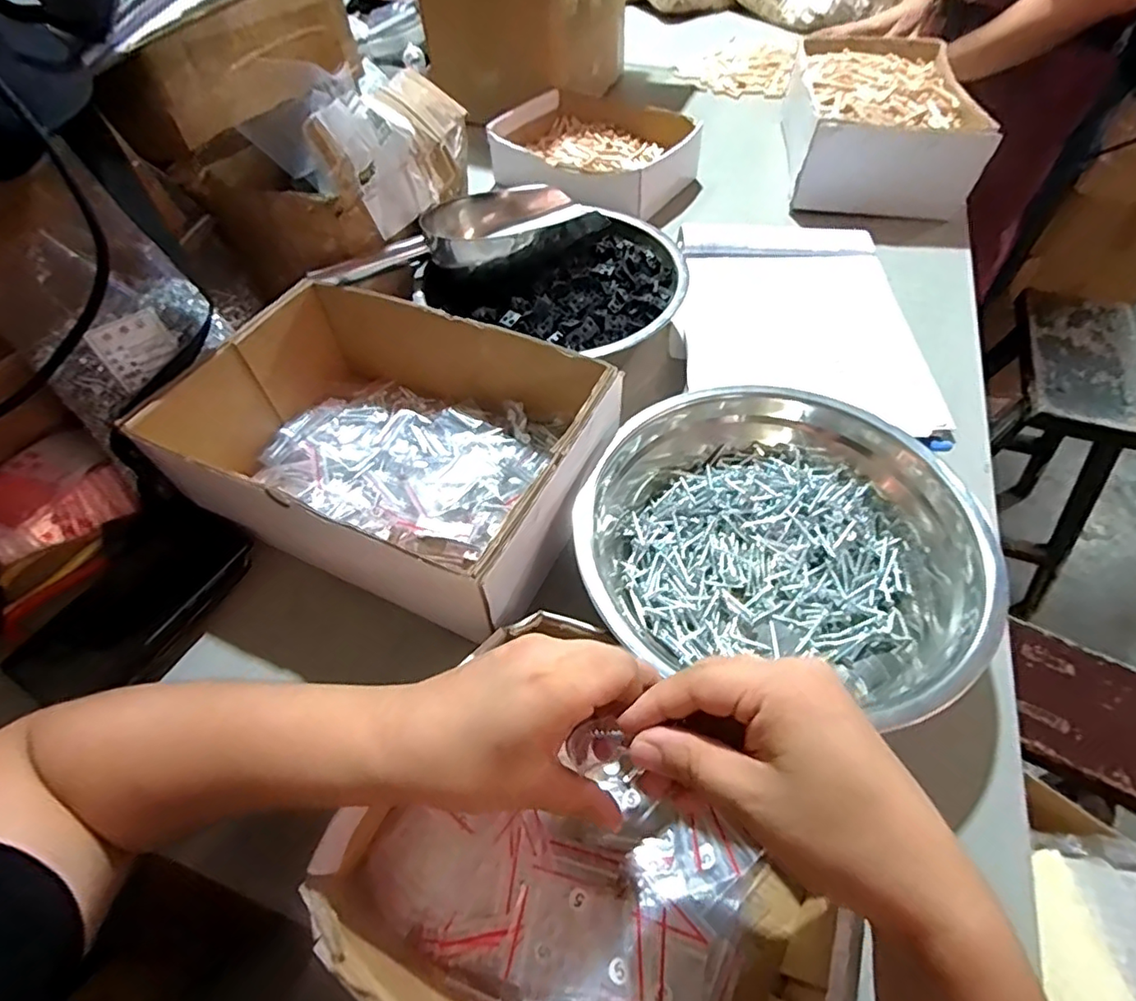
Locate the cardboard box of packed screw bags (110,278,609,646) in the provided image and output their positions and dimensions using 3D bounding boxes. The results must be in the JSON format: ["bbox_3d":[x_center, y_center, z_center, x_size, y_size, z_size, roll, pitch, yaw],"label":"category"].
[{"bbox_3d":[-0.129,-0.045,0.438,0.290,0.090,0.208,22,58,17],"label":"cardboard box of packed screw bags"}]

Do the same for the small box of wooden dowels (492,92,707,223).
[{"bbox_3d":[0.037,-0.463,0.771,0.238,0.064,0.212,33,61,23],"label":"small box of wooden dowels"}]

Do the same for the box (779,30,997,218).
[{"bbox_3d":[0.387,-0.488,0.742,0.188,0.097,0.299,5,54,6],"label":"box"}]

